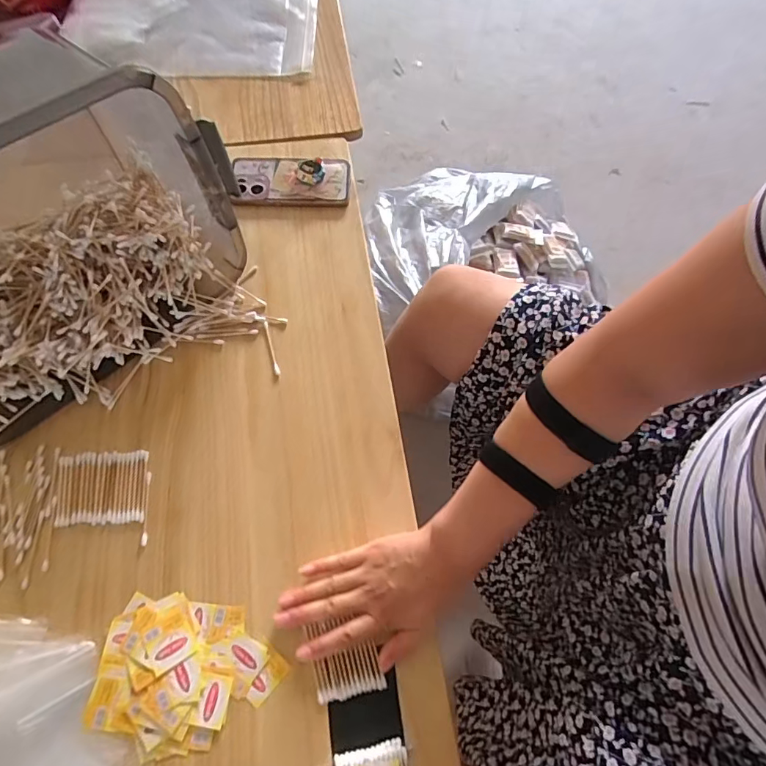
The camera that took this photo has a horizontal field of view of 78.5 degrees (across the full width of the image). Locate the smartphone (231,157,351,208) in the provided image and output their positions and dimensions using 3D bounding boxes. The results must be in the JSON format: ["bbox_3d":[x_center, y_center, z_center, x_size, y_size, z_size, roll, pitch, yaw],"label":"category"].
[{"bbox_3d":[-0.125,-0.281,0.640,0.156,0.021,0.084,2,71,0],"label":"smartphone"}]

